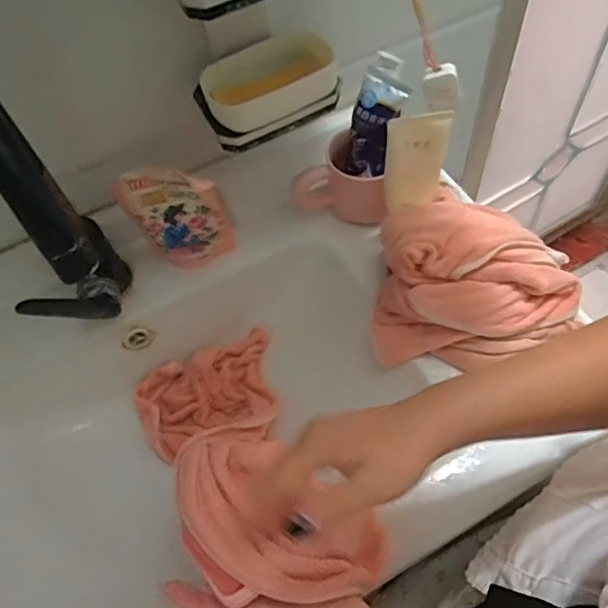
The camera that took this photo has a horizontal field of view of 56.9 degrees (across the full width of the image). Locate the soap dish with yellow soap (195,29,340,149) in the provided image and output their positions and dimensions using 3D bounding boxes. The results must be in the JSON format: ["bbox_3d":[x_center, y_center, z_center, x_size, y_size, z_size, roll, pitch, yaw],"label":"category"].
[{"bbox_3d":[-0.034,-0.208,0.542,0.134,0.051,0.077,-24,58,-10],"label":"soap dish with yellow soap"}]

